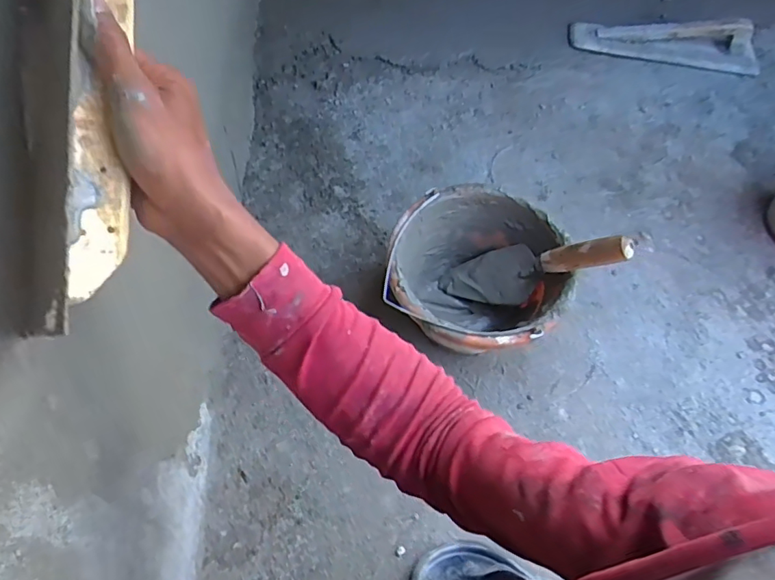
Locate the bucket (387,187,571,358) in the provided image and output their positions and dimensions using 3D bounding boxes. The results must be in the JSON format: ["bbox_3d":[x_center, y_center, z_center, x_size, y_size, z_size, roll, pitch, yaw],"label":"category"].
[{"bbox_3d":[0.122,-0.003,0.791,0.235,0.169,0.234,2,61,-3],"label":"bucket"}]

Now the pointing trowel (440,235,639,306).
[{"bbox_3d":[0.210,-0.031,0.775,0.064,0.311,0.082,43,61,-23],"label":"pointing trowel"}]

